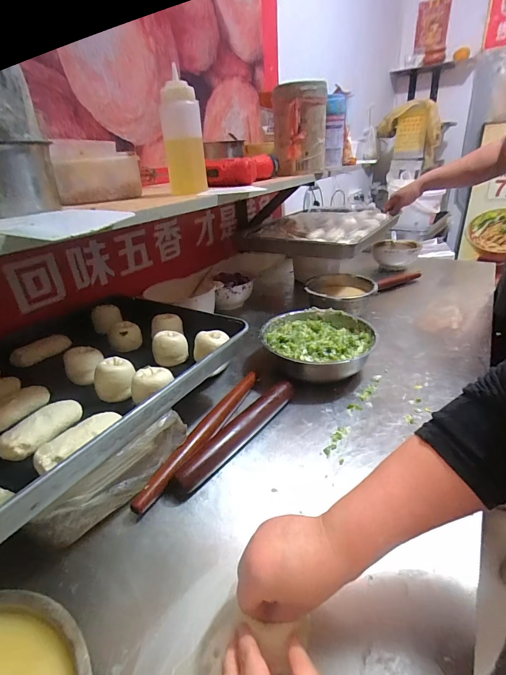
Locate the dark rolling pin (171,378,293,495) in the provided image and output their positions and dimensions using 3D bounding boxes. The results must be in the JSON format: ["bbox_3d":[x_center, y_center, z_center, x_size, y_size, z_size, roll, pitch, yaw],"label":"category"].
[{"bbox_3d":[-0.016,0.145,0.552,0.041,0.033,0.249,18,35,35],"label":"dark rolling pin"}]

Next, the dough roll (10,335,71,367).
[{"bbox_3d":[-0.391,0.020,0.633,0.026,0.030,0.102,13,33,29],"label":"dough roll"}]

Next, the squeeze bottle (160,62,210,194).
[{"bbox_3d":[-0.121,-0.348,0.599,0.071,0.178,0.083,-8,28,-6],"label":"squeeze bottle"}]

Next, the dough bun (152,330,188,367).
[{"bbox_3d":[-0.141,0.017,0.585,0.053,0.049,0.053,-5,28,0],"label":"dough bun"}]

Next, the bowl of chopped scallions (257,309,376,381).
[{"bbox_3d":[0.136,0.016,0.730,0.225,0.067,0.230,-3,28,2],"label":"bowl of chopped scallions"}]

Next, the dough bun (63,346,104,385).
[{"bbox_3d":[-0.269,0.045,0.543,0.056,0.044,0.056,-18,31,-23],"label":"dough bun"}]

